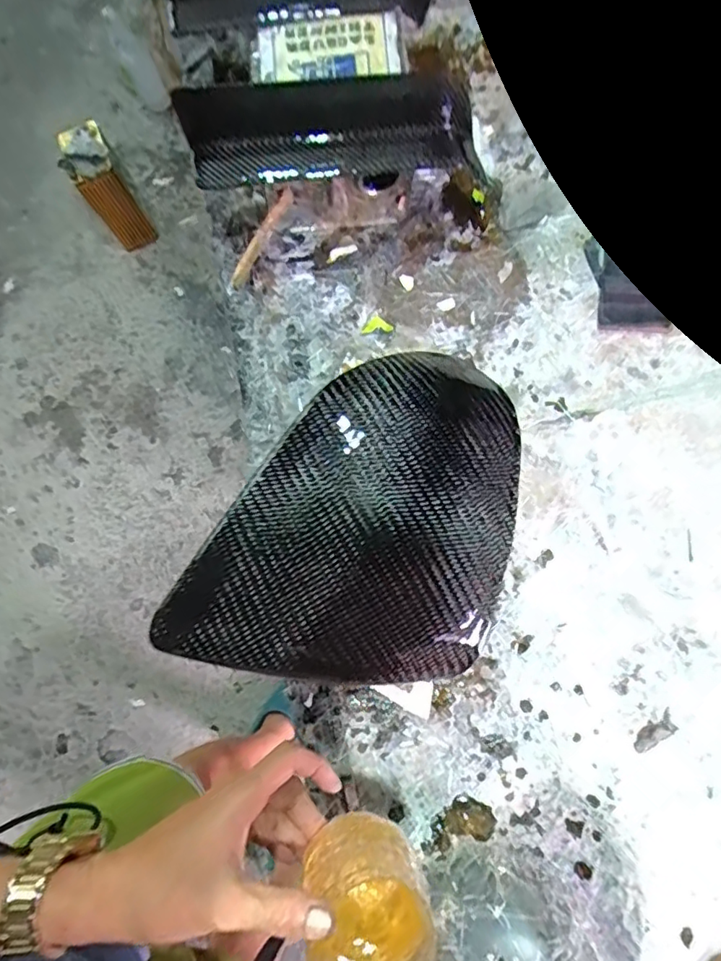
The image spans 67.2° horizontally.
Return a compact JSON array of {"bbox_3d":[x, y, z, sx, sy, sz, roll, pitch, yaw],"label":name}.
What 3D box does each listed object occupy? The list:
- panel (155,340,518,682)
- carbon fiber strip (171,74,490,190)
[{"bbox_3d":[0.014,0.029,0.305,0.147,0.038,0.224,35,83,11],"label":"panel"},{"bbox_3d":[-0.021,-0.330,0.518,0.281,0.073,0.073,-11,78,2],"label":"carbon fiber strip"}]

